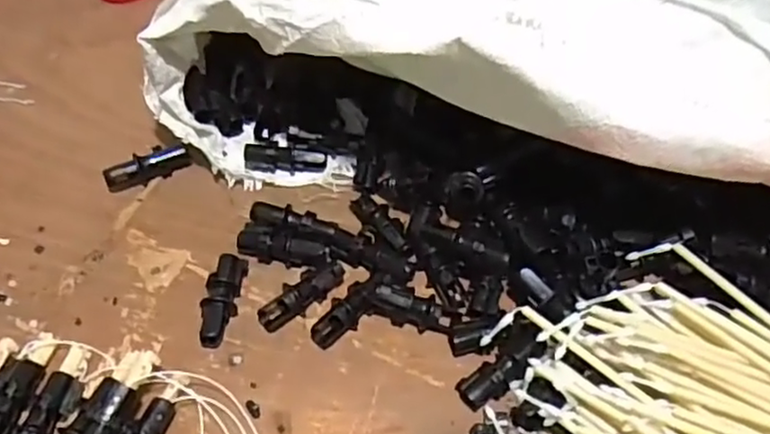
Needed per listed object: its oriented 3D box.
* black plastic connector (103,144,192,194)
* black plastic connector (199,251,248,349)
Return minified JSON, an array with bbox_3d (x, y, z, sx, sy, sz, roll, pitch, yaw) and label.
[{"bbox_3d":[-0.191,-0.040,0.532,0.068,0.021,0.020,-25,60,-15],"label":"black plastic connector"},{"bbox_3d":[-0.117,0.059,0.471,0.021,0.018,0.070,6,58,5],"label":"black plastic connector"}]

